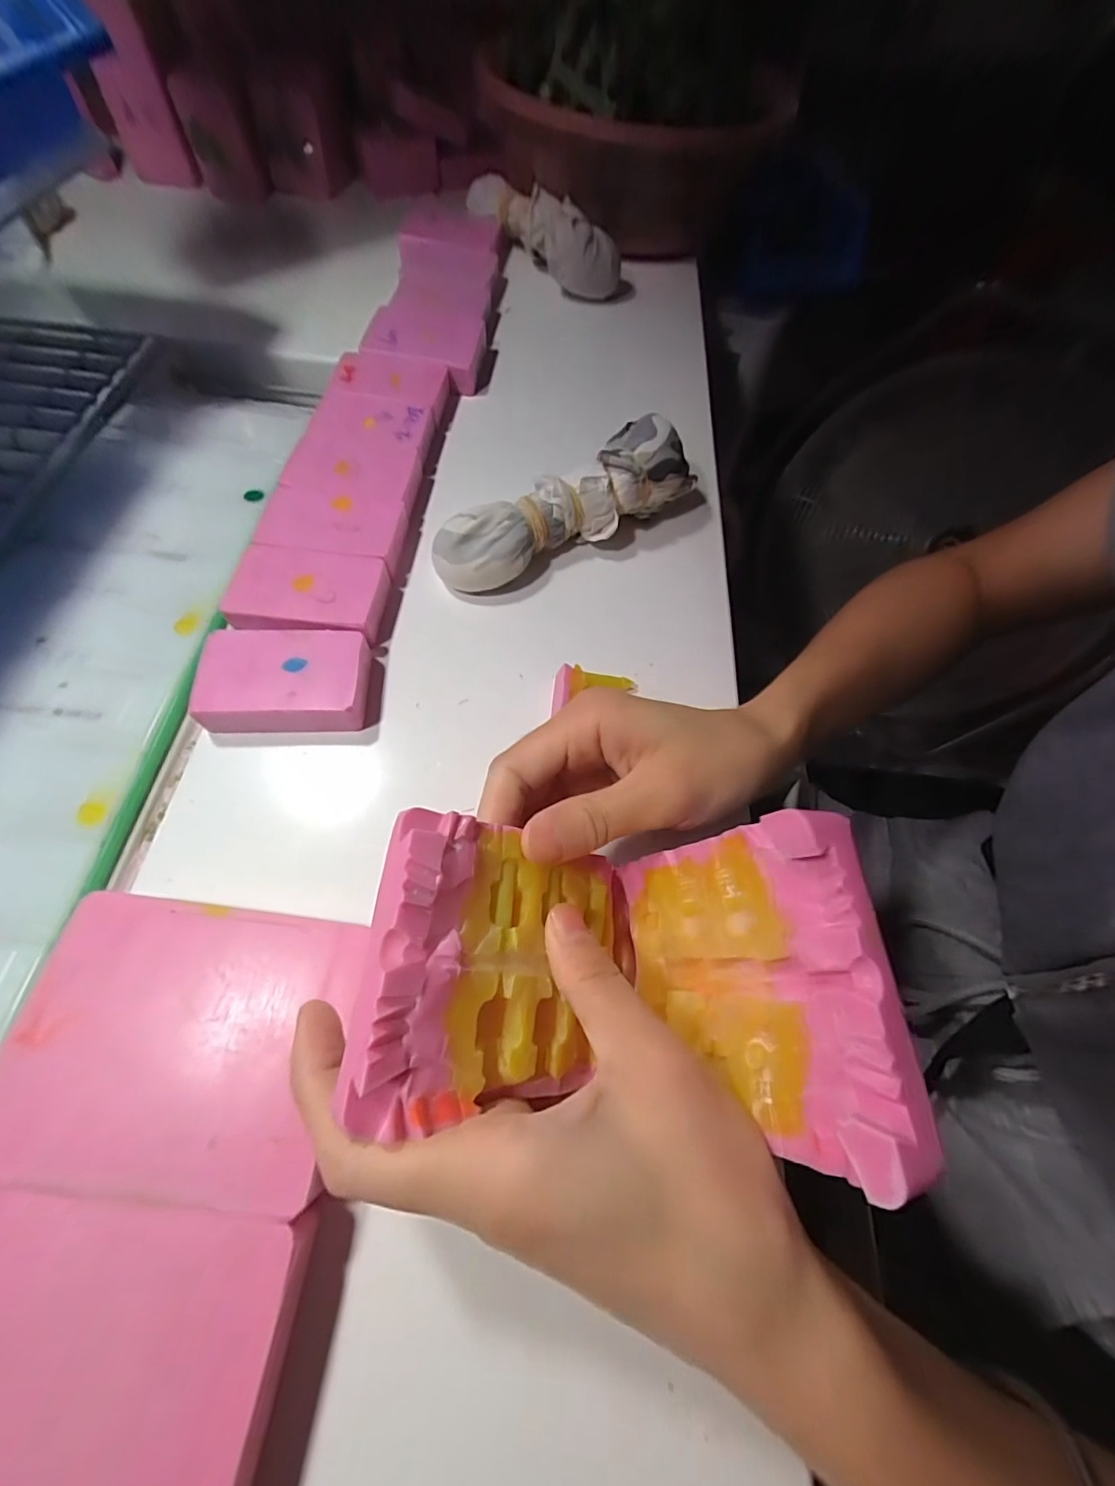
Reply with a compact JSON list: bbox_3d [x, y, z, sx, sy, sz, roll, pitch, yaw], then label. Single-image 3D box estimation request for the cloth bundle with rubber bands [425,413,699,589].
[{"bbox_3d":[0.005,-0.129,0.287,0.153,0.050,0.039,-31,70,-17],"label":"cloth bundle with rubber bands"}]

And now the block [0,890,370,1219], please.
[{"bbox_3d":[-0.118,0.094,0.168,0.098,0.018,0.078,8,63,0],"label":"block"}]

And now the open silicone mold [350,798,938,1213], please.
[{"bbox_3d":[0.012,0.065,0.150,0.121,0.084,0.077,3,63,-2],"label":"open silicone mold"}]

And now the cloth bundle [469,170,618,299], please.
[{"bbox_3d":[-0.017,-0.408,0.412,0.044,0.041,0.161,-36,71,-19],"label":"cloth bundle"}]

